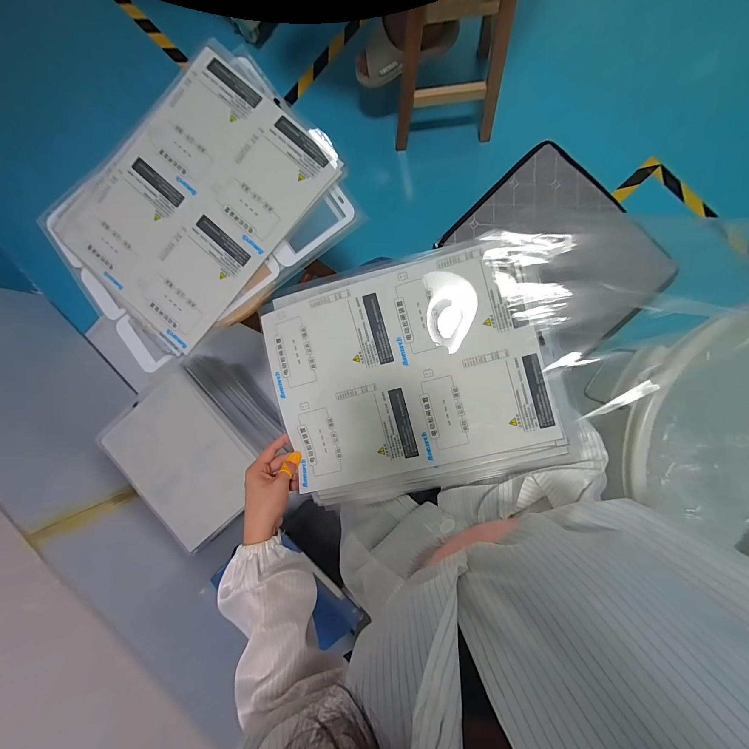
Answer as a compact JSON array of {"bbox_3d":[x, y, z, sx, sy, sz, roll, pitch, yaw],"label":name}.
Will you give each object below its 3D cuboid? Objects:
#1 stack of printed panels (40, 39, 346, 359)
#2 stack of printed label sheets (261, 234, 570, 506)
[{"bbox_3d":[-0.281,-0.267,0.486,0.311,0.016,0.389,43,96,5],"label":"stack of printed panels"},{"bbox_3d":[0.046,0.006,0.448,0.370,0.021,0.314,-12,90,8],"label":"stack of printed label sheets"}]

